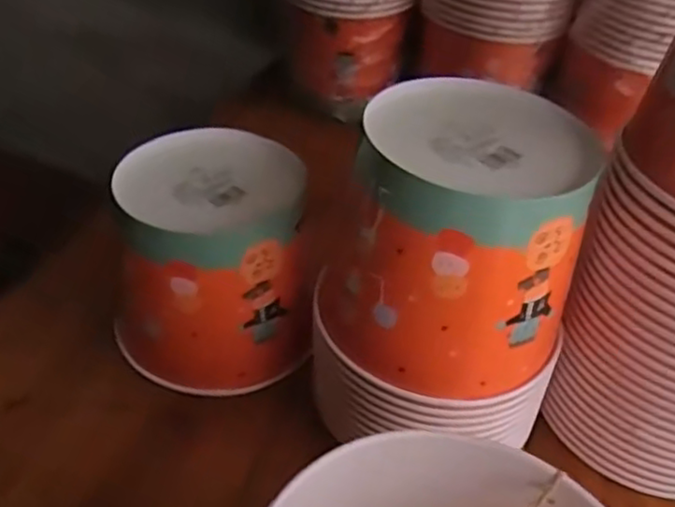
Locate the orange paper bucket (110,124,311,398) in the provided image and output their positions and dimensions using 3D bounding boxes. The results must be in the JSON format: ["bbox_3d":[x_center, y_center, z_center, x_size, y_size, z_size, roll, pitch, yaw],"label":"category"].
[{"bbox_3d":[-0.092,0.009,0.488,0.136,0.144,0.129,-7,40,-14],"label":"orange paper bucket"}]

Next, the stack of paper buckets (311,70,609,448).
[{"bbox_3d":[0.075,0.018,0.419,0.136,0.207,0.137,27,44,23],"label":"stack of paper buckets"}]

